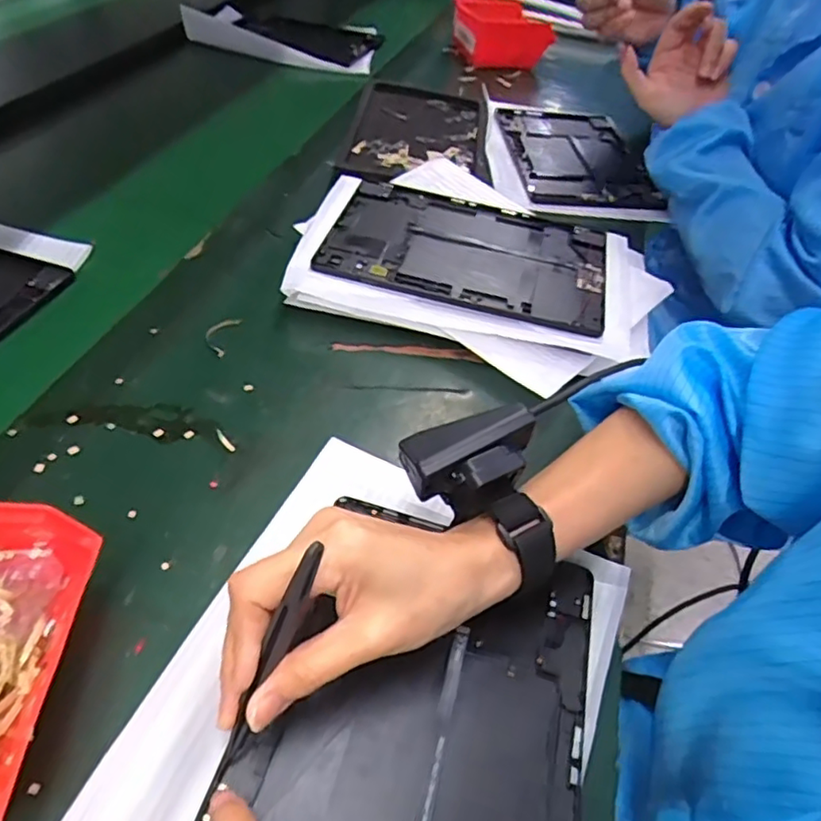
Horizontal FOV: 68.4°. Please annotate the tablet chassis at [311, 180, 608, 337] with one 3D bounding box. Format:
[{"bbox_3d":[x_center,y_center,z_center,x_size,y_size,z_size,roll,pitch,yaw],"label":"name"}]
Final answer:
[{"bbox_3d":[0.051,-0.142,0.530,0.238,0.007,0.161,14,48,4],"label":"tablet chassis"}]

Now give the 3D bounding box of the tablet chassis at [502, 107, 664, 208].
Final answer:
[{"bbox_3d":[0.208,-0.321,0.754,0.165,0.014,0.253,0,46,-6],"label":"tablet chassis"}]

